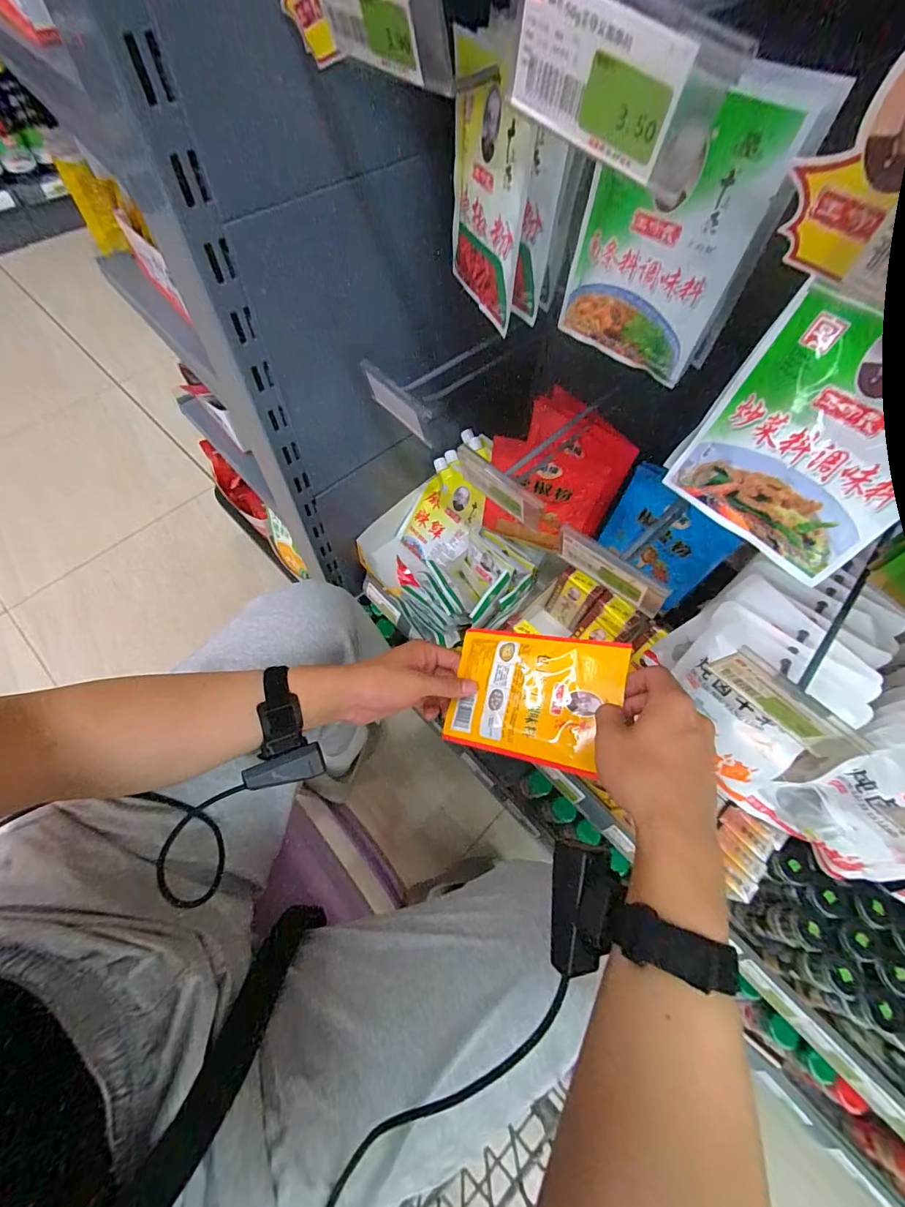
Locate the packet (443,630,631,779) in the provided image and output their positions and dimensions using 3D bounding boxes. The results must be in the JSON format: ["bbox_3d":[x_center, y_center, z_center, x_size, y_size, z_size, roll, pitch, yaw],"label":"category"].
[{"bbox_3d":[0.073,0.088,0.431,0.162,0.008,0.115,4,73,31],"label":"packet"}]

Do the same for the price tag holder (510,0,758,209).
[{"bbox_3d":[0.064,-0.210,0.183,0.015,0.047,0.096,-39,72,-19],"label":"price tag holder"}]

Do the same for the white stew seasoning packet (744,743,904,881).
[{"bbox_3d":[0.353,0.187,0.378,0.022,0.159,0.114,-33,72,-36],"label":"white stew seasoning packet"}]

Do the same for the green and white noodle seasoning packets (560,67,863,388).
[{"bbox_3d":[0.135,-0.236,0.293,0.017,0.154,0.112,-39,72,-19],"label":"green and white noodle seasoning packets"}]

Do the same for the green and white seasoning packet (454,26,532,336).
[{"bbox_3d":[0.021,-0.312,0.352,0.016,0.148,0.104,-25,65,-13],"label":"green and white seasoning packet"}]

